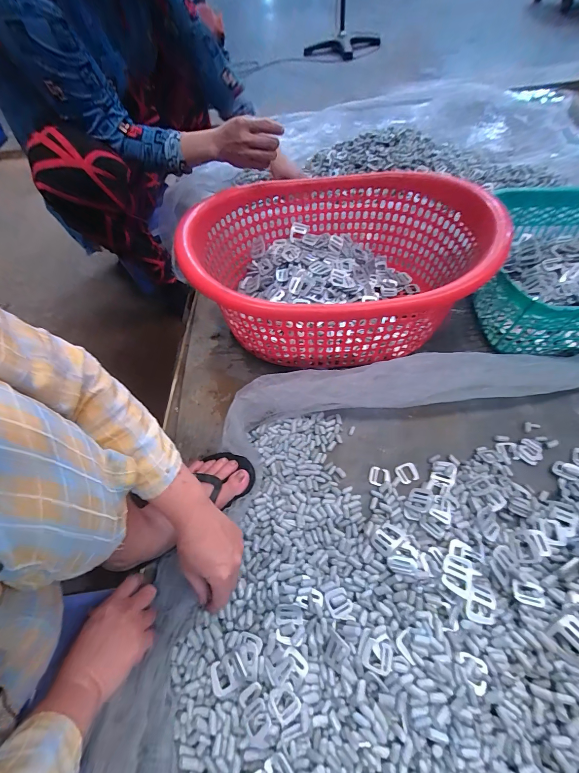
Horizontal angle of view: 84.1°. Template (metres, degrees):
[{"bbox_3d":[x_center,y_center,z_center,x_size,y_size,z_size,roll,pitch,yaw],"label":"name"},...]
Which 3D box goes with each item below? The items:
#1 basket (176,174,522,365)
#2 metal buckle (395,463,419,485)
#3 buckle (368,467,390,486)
[{"bbox_3d":[0.083,-0.219,0.620,0.485,0.211,0.378,-6,56,1],"label":"basket"},{"bbox_3d":[0.189,0.139,0.514,0.033,0.004,0.030,-18,57,-8],"label":"metal buckle"},{"bbox_3d":[0.143,0.143,0.511,0.032,0.004,0.029,9,57,11],"label":"buckle"}]

